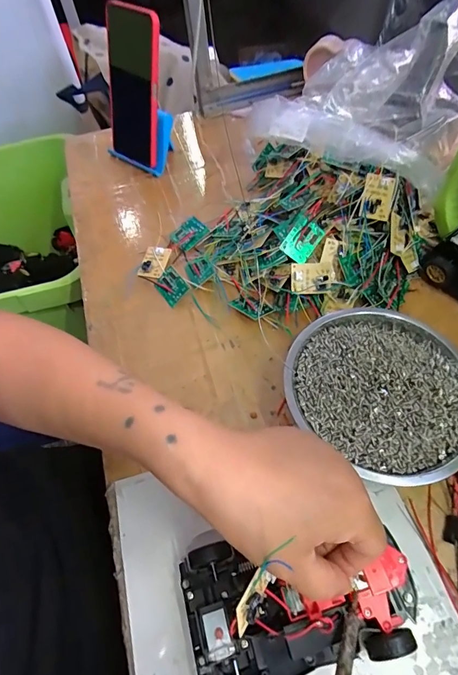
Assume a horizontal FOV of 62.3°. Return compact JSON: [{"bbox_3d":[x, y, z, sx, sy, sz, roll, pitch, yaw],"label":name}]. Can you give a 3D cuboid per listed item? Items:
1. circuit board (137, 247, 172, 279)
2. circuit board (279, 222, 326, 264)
[{"bbox_3d":[-0.084,-0.085,0.425,0.027,0.012,0.039,9,59,10],"label":"circuit board"},{"bbox_3d":[0.071,-0.094,0.370,0.030,0.004,0.037,33,94,-11],"label":"circuit board"}]

